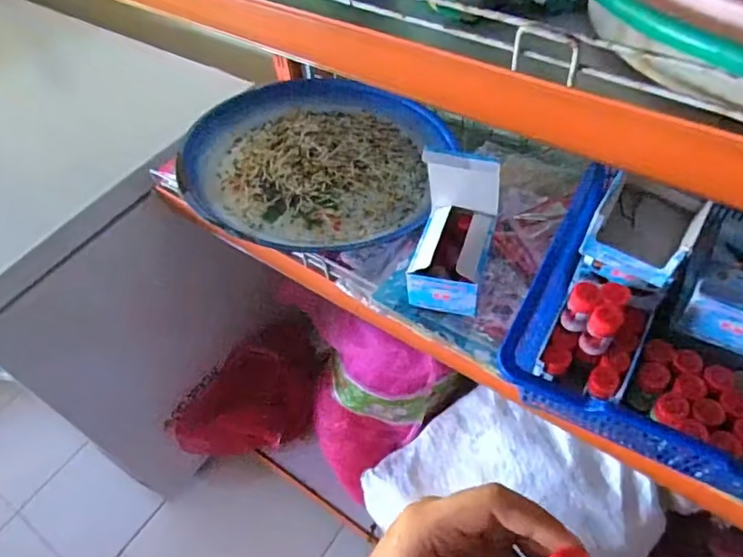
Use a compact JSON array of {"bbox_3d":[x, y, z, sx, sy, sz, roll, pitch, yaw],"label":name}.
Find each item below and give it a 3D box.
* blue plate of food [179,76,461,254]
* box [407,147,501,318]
[{"bbox_3d":[-0.074,-0.186,0.780,0.351,0.073,0.363,-3,52,3],"label":"blue plate of food"},{"bbox_3d":[0.085,-0.050,0.561,0.075,0.138,0.112,12,54,14],"label":"box"}]

